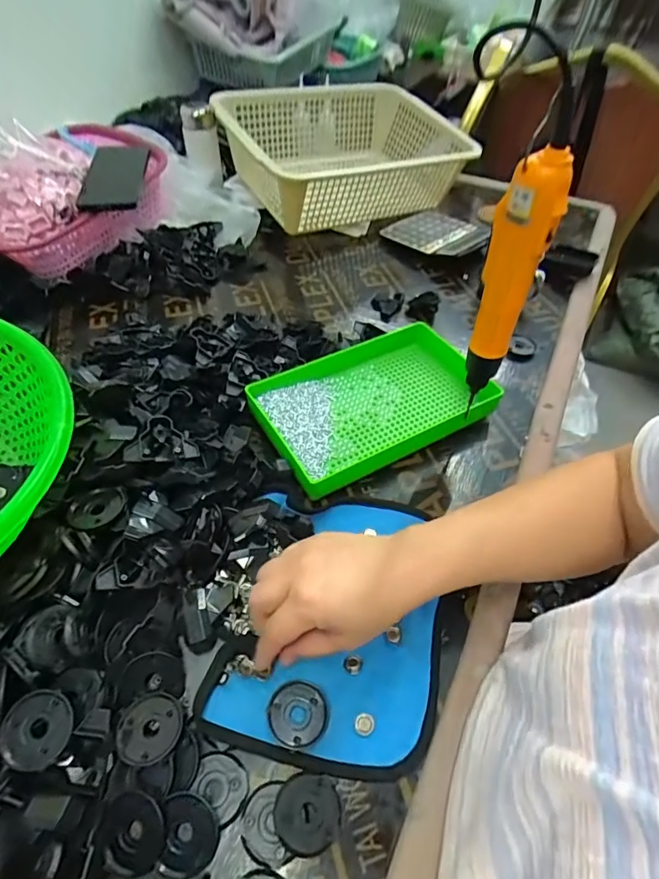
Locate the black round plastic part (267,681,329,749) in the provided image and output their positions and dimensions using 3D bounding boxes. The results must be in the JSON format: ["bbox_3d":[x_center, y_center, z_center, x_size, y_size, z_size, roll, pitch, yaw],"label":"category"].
[{"bbox_3d":[-0.022,0.194,0.337,0.041,0.006,0.040,3,51,-3],"label":"black round plastic part"}]

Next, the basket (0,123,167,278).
[{"bbox_3d":[-0.379,-0.362,0.712,0.213,0.107,0.306,20,52,10],"label":"basket"}]

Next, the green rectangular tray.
[{"bbox_3d":[0.052,-0.045,0.529,0.248,0.032,0.149,-21,56,-21],"label":"green rectangular tray"}]

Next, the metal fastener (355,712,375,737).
[{"bbox_3d":[0.025,0.202,0.337,0.013,0.004,0.014,3,51,-3],"label":"metal fastener"}]

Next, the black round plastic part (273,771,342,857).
[{"bbox_3d":[-0.014,0.238,0.305,0.041,0.007,0.042,3,51,-3],"label":"black round plastic part"}]

